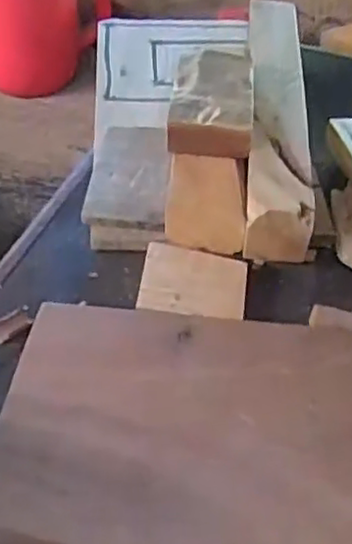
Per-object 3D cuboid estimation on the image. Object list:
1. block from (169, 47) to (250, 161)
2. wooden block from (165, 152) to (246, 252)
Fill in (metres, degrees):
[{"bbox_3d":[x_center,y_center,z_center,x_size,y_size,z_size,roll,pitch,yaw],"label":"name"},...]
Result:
[{"bbox_3d":[0.027,-0.129,0.511,0.058,0.021,0.114,4,46,1],"label":"block"},{"bbox_3d":[0.021,-0.047,0.480,0.054,0.041,0.065,5,46,1],"label":"wooden block"}]

